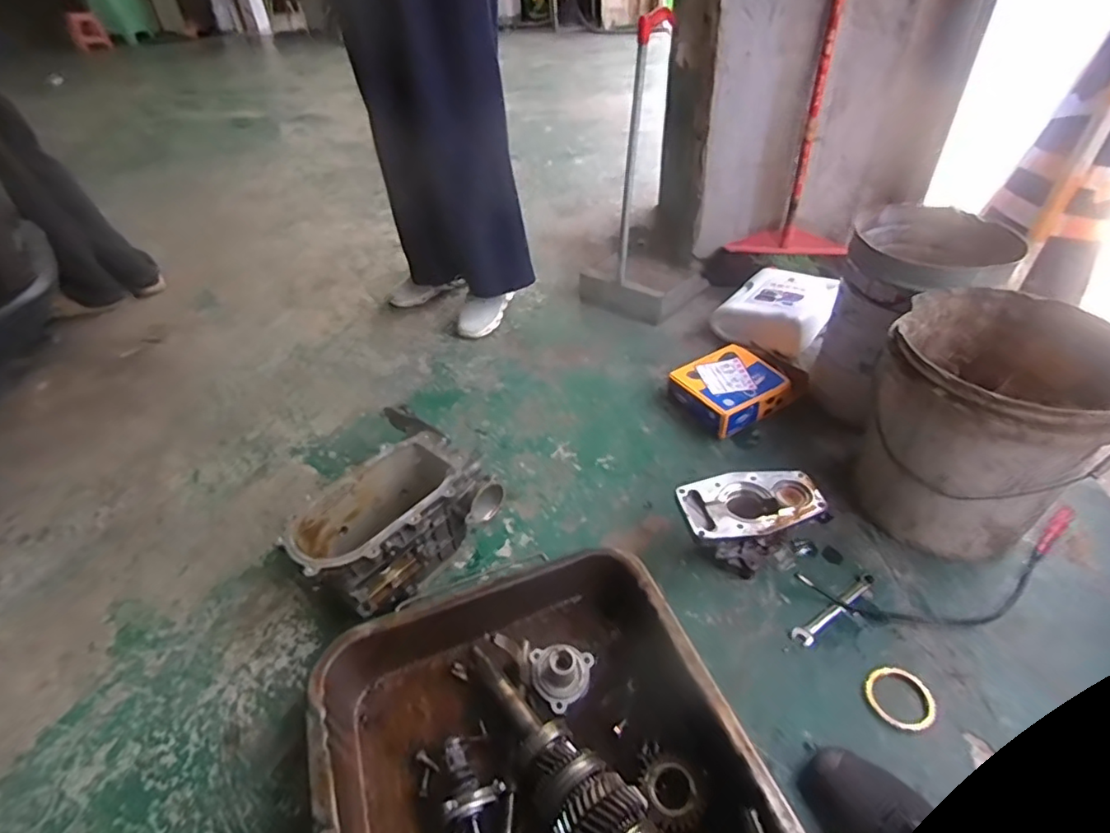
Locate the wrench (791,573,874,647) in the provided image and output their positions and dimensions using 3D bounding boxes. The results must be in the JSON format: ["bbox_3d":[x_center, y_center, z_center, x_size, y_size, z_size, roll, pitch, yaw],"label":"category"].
[{"bbox_3d":[0.407,0.279,0.832,0.169,0.008,0.027,-25,46,-23],"label":"wrench"}]

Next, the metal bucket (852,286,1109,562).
[{"bbox_3d":[0.624,0.022,0.873,0.273,0.318,0.290,25,48,27],"label":"metal bucket"}]

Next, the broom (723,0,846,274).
[{"bbox_3d":[0.602,-0.736,1.266,0.265,0.848,0.097,4,41,8],"label":"broom"}]

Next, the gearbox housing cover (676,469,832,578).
[{"bbox_3d":[0.300,0.167,0.885,0.220,0.123,0.107,-9,42,-7],"label":"gearbox housing cover"}]

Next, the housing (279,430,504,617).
[{"bbox_3d":[-0.248,0.171,0.896,0.180,0.158,0.287,32,52,33],"label":"housing"}]

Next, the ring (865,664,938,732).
[{"bbox_3d":[0.443,0.358,0.732,0.078,0.009,0.078,-1,42,1],"label":"ring"}]

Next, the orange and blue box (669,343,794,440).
[{"bbox_3d":[0.359,-0.052,1.175,0.181,0.075,0.183,-25,46,-23],"label":"orange and blue box"}]

